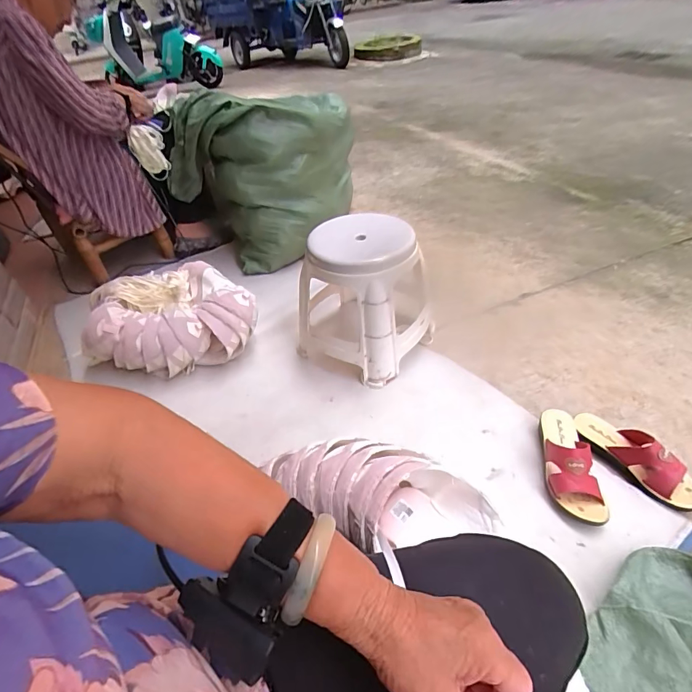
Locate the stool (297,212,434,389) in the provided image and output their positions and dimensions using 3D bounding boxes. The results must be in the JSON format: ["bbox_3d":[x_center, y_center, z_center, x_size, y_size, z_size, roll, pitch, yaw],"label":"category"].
[{"bbox_3d":[0.038,-0.117,0.997,0.287,0.308,0.241,20,48,26],"label":"stool"}]

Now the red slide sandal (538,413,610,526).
[{"bbox_3d":[0.412,0.208,0.767,0.082,0.074,0.224,-1,42,6],"label":"red slide sandal"}]

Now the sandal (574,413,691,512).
[{"bbox_3d":[0.538,0.199,0.762,0.077,0.073,0.217,-28,47,-23],"label":"sandal"}]

